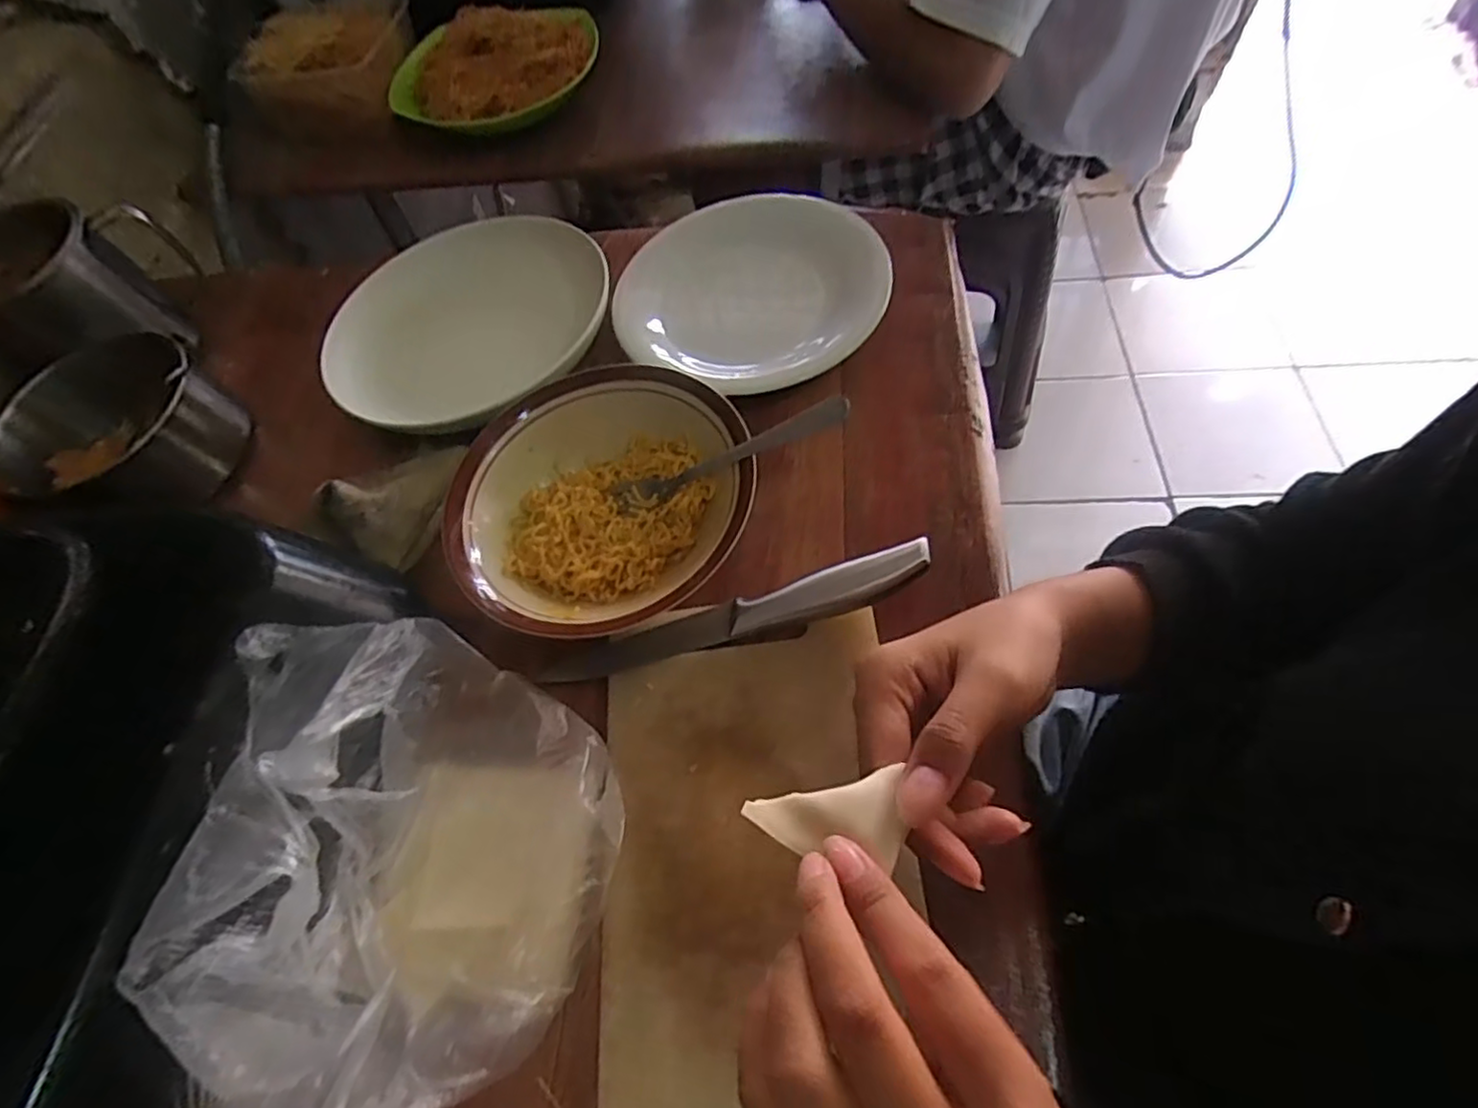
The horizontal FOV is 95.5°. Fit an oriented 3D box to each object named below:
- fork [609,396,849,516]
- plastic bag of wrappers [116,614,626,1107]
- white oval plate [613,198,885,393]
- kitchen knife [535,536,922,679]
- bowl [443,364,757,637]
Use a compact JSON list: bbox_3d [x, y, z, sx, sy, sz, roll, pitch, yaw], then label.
[{"bbox_3d":[-0.009,-0.054,0.379,0.152,0.012,0.019,-19,58,27],"label":"fork"},{"bbox_3d":[-0.141,0.118,0.279,0.170,0.099,0.159,32,68,18],"label":"plastic bag of wrappers"},{"bbox_3d":[0.012,-0.193,0.478,0.173,0.021,0.165,17,64,12],"label":"white oval plate"},{"bbox_3d":[-0.003,0.036,0.368,0.218,0.010,0.023,-18,62,8],"label":"kitchen knife"},{"bbox_3d":[-0.081,-0.033,0.391,0.174,0.038,0.171,-1,62,3],"label":"bowl"}]

